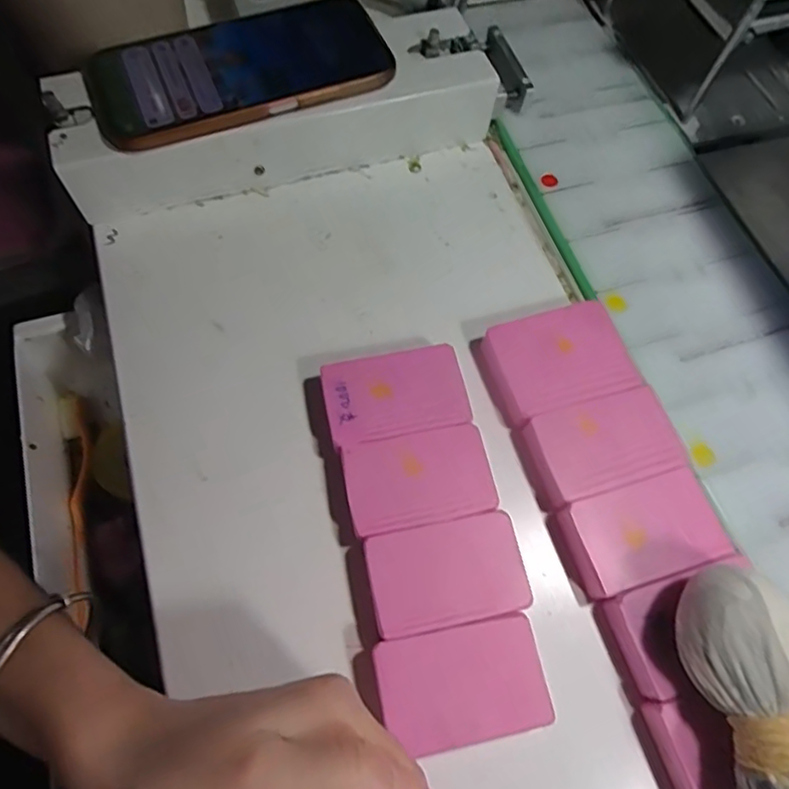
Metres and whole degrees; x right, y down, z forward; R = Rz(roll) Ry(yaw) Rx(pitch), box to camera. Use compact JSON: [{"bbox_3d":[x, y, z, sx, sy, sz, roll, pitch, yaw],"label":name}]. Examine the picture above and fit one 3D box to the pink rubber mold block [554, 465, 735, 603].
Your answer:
[{"bbox_3d":[0.116,0.064,0.269,0.067,0.014,0.043,-16,68,-10],"label":"pink rubber mold block"}]

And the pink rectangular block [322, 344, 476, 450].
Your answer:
[{"bbox_3d":[0.000,0.003,0.294,0.069,0.022,0.044,-11,67,-8],"label":"pink rectangular block"}]

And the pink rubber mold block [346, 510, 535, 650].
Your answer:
[{"bbox_3d":[0.019,0.082,0.259,0.077,0.018,0.042,-11,67,-7],"label":"pink rubber mold block"}]

